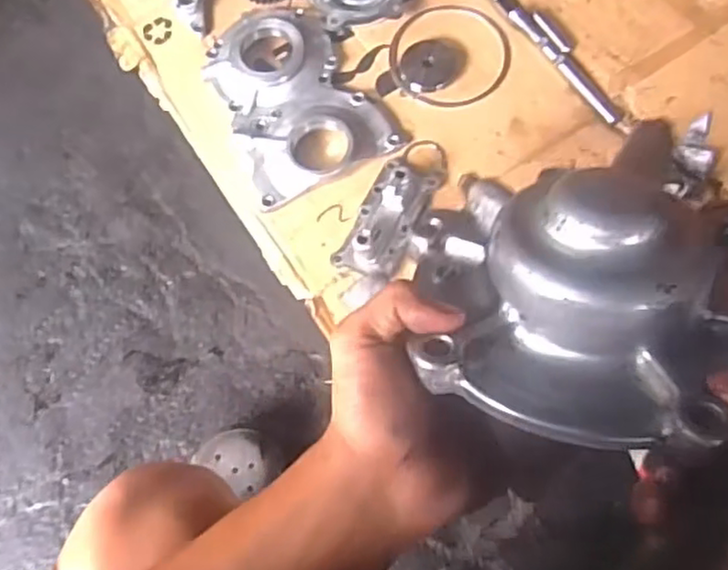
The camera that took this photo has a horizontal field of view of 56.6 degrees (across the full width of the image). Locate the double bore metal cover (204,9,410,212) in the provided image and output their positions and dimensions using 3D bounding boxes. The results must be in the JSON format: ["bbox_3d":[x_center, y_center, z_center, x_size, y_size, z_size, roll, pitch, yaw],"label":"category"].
[{"bbox_3d":[-0.100,-0.272,0.943,0.207,0.046,0.296,-25,71,-4],"label":"double bore metal cover"}]

